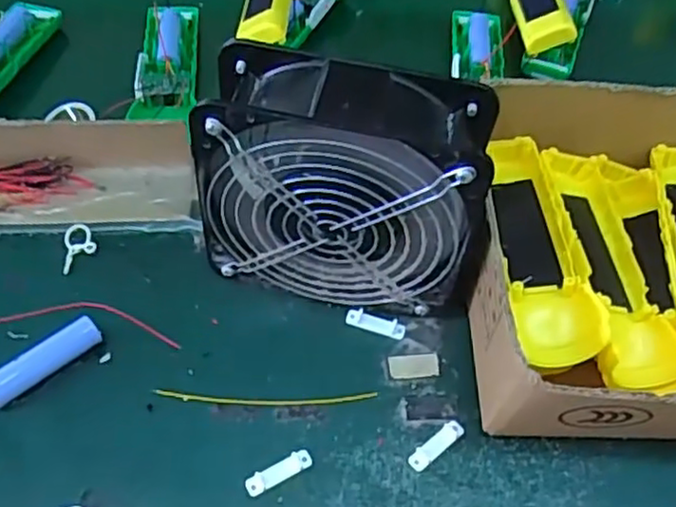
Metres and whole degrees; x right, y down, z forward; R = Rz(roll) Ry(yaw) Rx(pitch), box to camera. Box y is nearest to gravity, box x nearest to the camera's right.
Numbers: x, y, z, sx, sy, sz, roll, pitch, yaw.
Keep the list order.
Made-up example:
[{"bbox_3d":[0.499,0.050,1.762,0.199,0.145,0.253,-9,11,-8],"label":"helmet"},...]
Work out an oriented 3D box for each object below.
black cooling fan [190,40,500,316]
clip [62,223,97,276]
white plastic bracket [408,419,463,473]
[{"bbox_3d":[0.007,-0.033,0.399,0.161,0.149,0.065,12,54,4],"label":"black cooling fan"},{"bbox_3d":[-0.167,-0.004,0.448,0.020,0.004,0.037,-6,54,-9],"label":"clip"},{"bbox_3d":[0.055,0.107,0.387,0.037,0.004,0.010,-32,62,-25],"label":"white plastic bracket"}]

